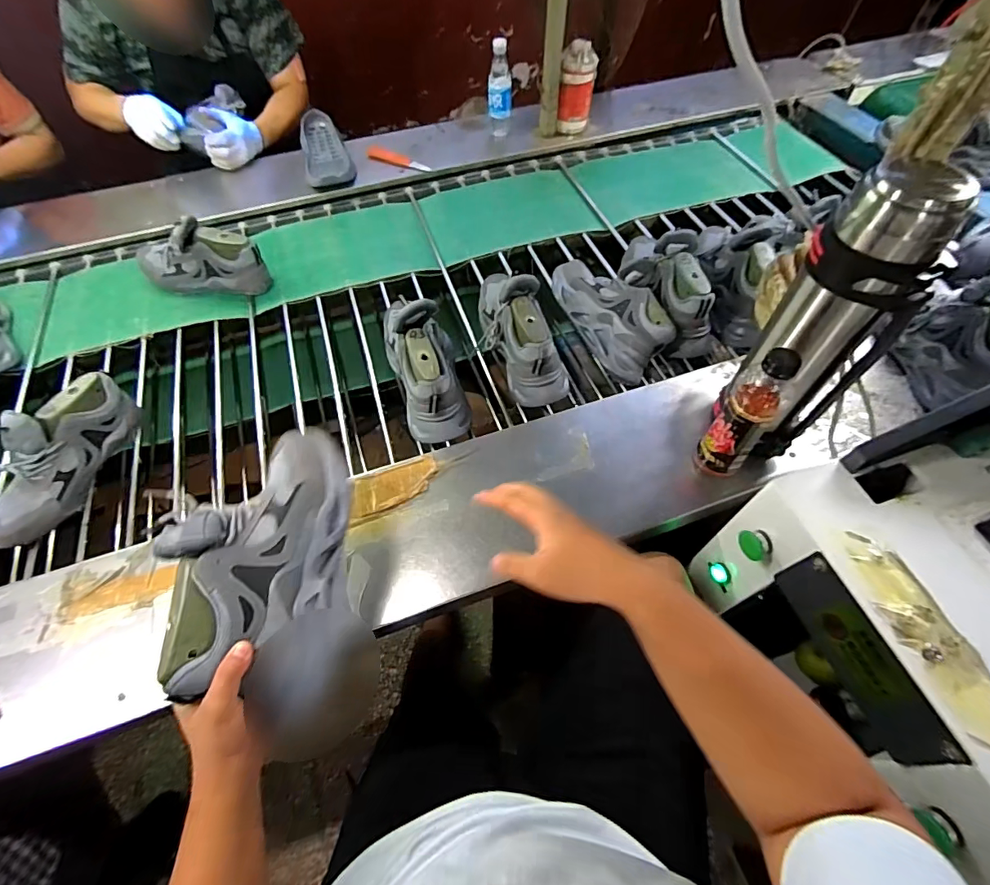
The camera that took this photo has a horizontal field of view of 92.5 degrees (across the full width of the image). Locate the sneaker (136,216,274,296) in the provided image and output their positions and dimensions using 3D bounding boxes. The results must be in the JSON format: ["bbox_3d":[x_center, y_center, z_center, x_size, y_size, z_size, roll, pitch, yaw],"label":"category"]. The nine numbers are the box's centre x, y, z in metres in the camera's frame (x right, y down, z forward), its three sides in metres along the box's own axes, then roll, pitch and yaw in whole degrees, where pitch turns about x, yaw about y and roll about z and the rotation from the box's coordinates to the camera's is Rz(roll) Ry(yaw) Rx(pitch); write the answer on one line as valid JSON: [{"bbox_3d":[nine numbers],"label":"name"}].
[{"bbox_3d":[-0.613,-0.380,0.981,0.249,0.127,0.099,8,59,8],"label":"sneaker"}]

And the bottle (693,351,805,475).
[{"bbox_3d":[0.345,-0.034,0.662,0.071,0.227,0.056,36,66,22],"label":"bottle"}]

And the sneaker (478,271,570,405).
[{"bbox_3d":[0.036,-0.206,0.859,0.103,0.164,0.286,-23,60,-11],"label":"sneaker"}]

